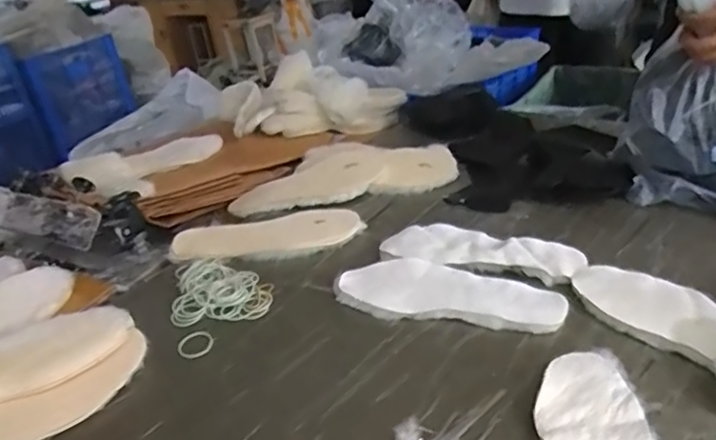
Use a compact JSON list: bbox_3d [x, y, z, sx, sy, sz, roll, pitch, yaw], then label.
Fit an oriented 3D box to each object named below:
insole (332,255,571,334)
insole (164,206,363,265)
[{"bbox_3d":[0.107,0.091,0.710,0.269,0.025,0.092,7,32,25],"label":"insole"},{"bbox_3d":[-0.136,0.017,0.869,0.277,0.014,0.103,-9,28,-1],"label":"insole"}]

